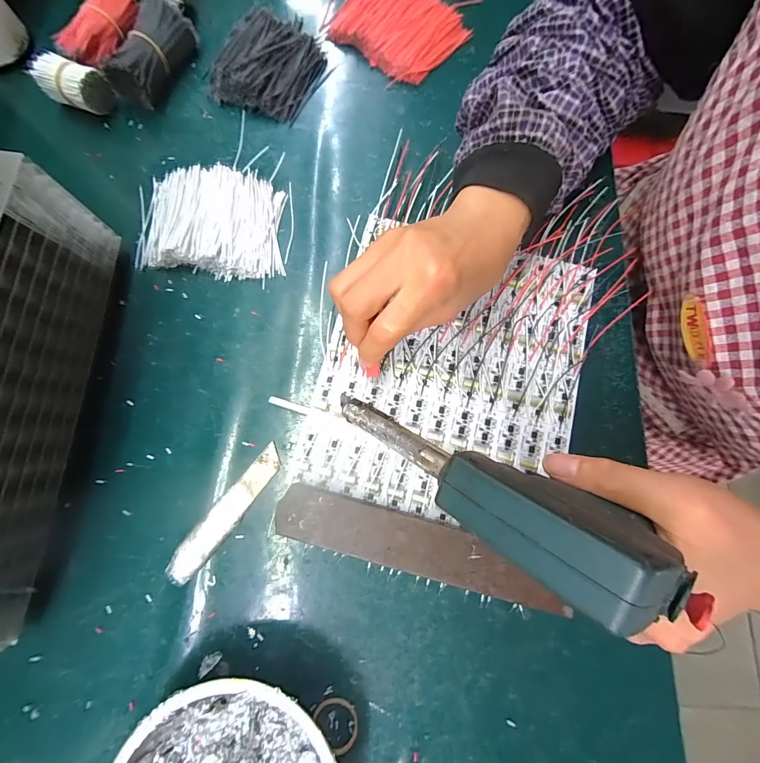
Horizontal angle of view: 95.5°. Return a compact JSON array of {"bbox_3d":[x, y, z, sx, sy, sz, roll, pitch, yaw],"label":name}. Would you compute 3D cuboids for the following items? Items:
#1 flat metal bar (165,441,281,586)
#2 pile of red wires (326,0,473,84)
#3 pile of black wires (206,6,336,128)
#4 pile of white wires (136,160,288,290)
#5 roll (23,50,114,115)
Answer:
[{"bbox_3d":[-0.106,0.091,0.242,0.020,0.010,0.102,38,79,7],"label":"flat metal bar"},{"bbox_3d":[0.017,-0.349,0.340,0.116,0.017,0.094,37,79,7],"label":"pile of red wires"},{"bbox_3d":[-0.101,-0.299,0.326,0.089,0.021,0.099,26,78,5],"label":"pile of black wires"},{"bbox_3d":[-0.145,-0.135,0.292,0.120,0.017,0.097,-2,77,-1],"label":"pile of white wires"},{"bbox_3d":[-0.273,-0.263,0.310,0.052,0.035,0.028,19,78,3],"label":"roll"}]

